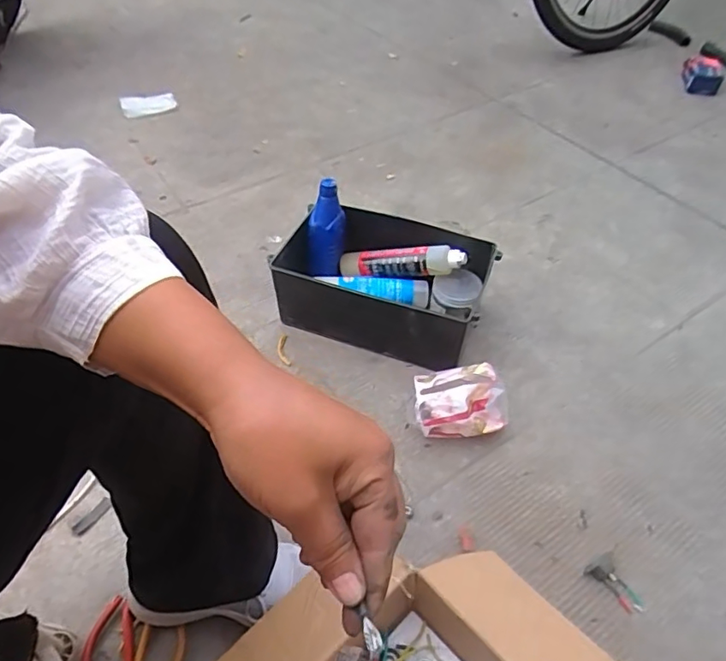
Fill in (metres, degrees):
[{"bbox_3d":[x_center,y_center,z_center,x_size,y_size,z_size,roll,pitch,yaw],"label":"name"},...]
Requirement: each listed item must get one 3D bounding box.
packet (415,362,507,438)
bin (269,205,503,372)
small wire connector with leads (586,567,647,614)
[{"bbox_3d":[0.144,0.107,0.790,0.138,0.083,0.088,4,48,1],"label":"packet"},{"bbox_3d":[0.035,-0.075,0.907,0.326,0.129,0.210,18,50,14],"label":"bin"},{"bbox_3d":[0.309,0.313,0.653,0.025,0.016,0.068,-33,57,-28],"label":"small wire connector with leads"}]

